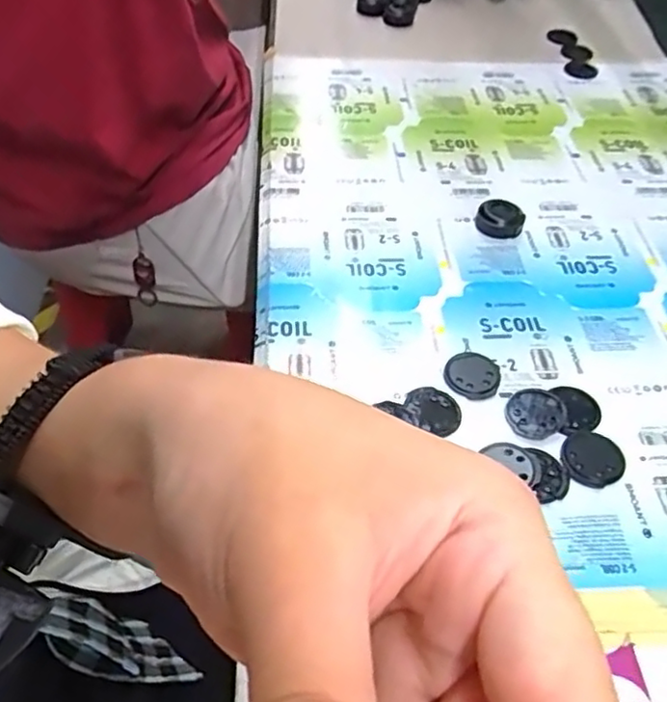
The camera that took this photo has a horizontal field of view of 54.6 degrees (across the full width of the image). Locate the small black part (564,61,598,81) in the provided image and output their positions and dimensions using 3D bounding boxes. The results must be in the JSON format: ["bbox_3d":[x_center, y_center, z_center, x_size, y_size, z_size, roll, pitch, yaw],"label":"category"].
[{"bbox_3d":[0.217,-0.246,0.565,0.027,0.005,0.022,4,49,2],"label":"small black part"}]

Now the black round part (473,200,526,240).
[{"bbox_3d":[0.109,-0.086,0.427,0.031,0.014,0.031,0,49,-1],"label":"black round part"}]

